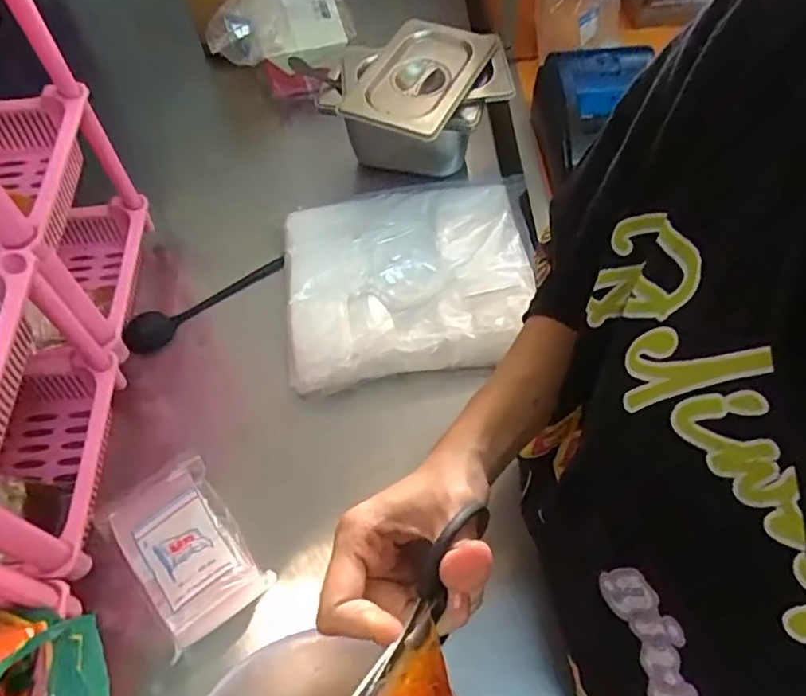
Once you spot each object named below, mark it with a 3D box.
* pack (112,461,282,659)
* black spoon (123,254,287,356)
[{"bbox_3d":[-0.181,0.159,0.510,0.085,0.027,0.143,-34,62,-18],"label":"pack"},{"bbox_3d":[-0.207,-0.047,0.659,0.178,0.039,0.019,-30,30,-18],"label":"black spoon"}]

